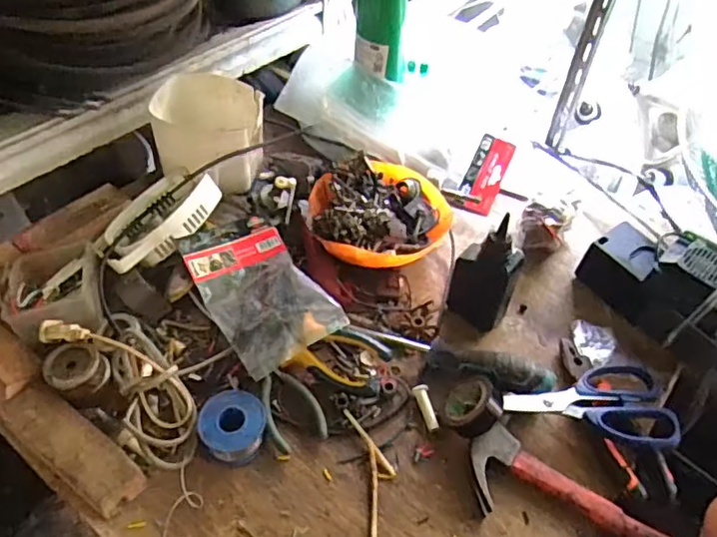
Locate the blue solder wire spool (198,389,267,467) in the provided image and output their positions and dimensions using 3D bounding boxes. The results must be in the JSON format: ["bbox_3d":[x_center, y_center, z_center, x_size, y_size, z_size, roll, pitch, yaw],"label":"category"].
[{"bbox_3d":[-0.105,0.134,0.504,0.053,0.031,0.053,2,49,-2],"label":"blue solder wire spool"}]

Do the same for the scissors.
[{"bbox_3d":[0.205,0.110,0.533,0.148,0.015,0.084,10,49,5],"label":"scissors"}]

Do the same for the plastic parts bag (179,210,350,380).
[{"bbox_3d":[-0.097,0.020,0.581,0.101,0.037,0.175,-24,55,-22],"label":"plastic parts bag"}]

